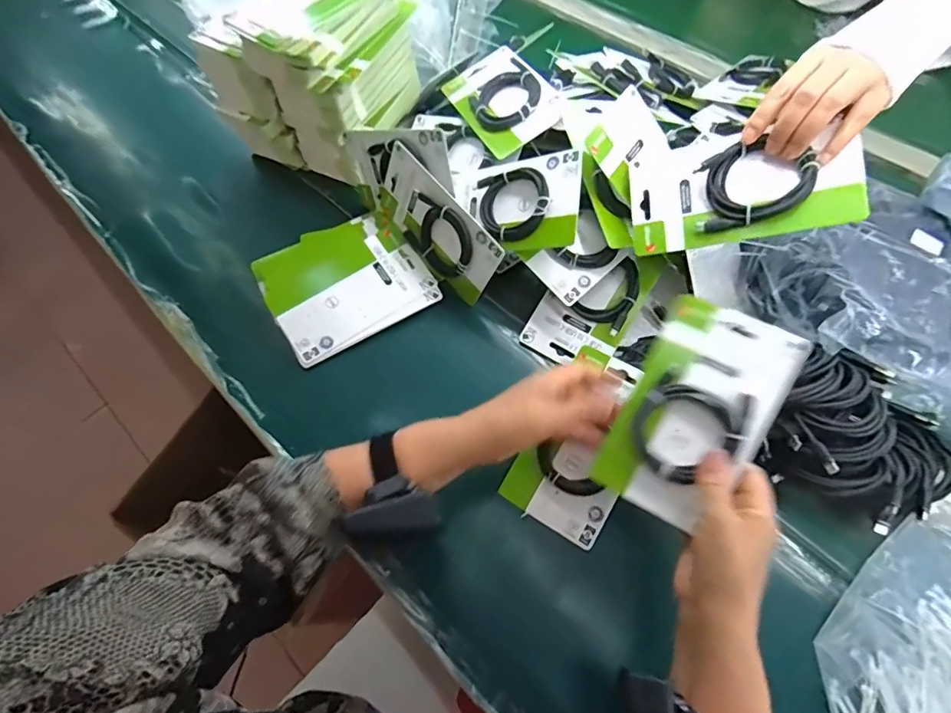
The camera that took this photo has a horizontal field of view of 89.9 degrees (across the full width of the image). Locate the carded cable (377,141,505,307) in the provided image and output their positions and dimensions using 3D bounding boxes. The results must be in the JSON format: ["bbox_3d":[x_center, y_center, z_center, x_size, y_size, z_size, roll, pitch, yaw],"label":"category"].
[{"bbox_3d":[-0.047,-0.149,0.556,0.183,0.097,0.017,49,49,9],"label":"carded cable"}]

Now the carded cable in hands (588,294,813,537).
[{"bbox_3d":[0.181,0.043,0.388,0.104,0.019,0.180,27,81,24],"label":"carded cable in hands"}]

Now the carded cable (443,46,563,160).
[{"bbox_3d":[0.028,-0.314,0.575,0.093,0.016,0.175,-34,61,7],"label":"carded cable"}]

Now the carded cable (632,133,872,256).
[{"bbox_3d":[0.233,-0.153,0.423,0.178,0.026,0.096,-5,81,27],"label":"carded cable"}]

